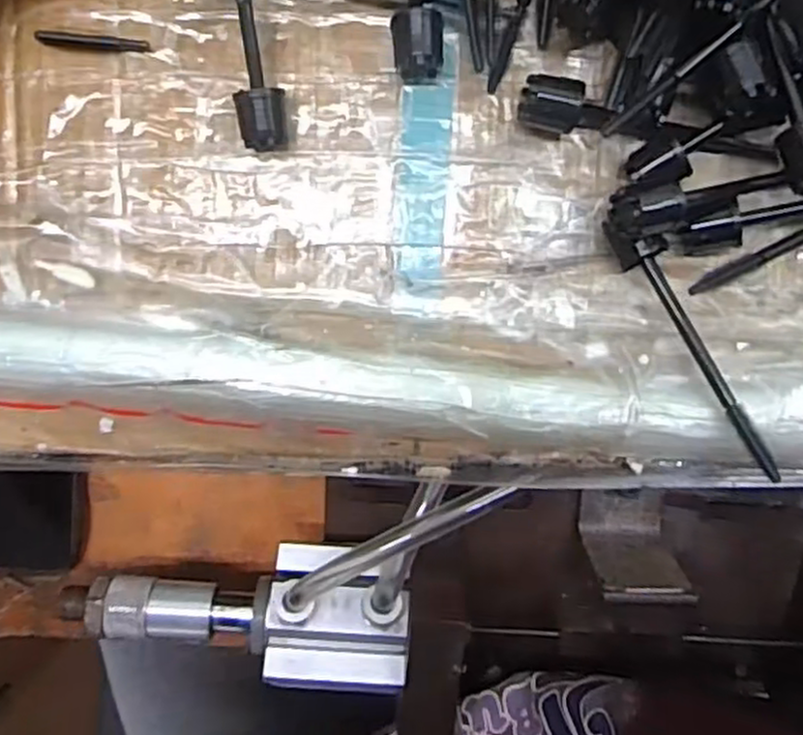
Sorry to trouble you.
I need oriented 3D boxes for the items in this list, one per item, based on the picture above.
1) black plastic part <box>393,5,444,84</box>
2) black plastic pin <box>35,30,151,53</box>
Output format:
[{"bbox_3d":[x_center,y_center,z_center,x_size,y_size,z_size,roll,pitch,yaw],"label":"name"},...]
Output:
[{"bbox_3d":[0.005,-0.093,0.217,0.015,0.015,0.019,1,91,-1],"label":"black plastic part"},{"bbox_3d":[-0.092,-0.098,0.223,0.033,0.004,0.004,4,91,-1],"label":"black plastic pin"}]

